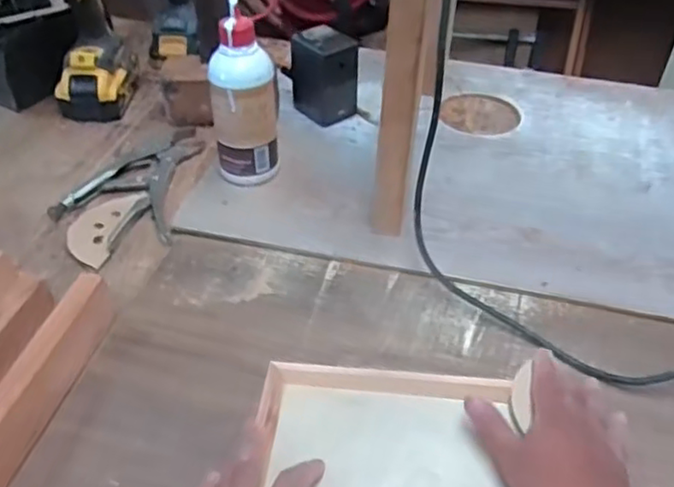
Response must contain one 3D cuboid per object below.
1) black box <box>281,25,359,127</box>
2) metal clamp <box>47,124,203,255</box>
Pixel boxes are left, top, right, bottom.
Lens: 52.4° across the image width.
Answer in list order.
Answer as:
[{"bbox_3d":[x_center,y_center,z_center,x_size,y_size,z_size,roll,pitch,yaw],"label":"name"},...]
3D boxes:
[{"bbox_3d":[-0.017,-0.220,0.903,0.063,0.103,0.073,-31,51,-29],"label":"black box"},{"bbox_3d":[-0.248,-0.075,0.821,0.142,0.015,0.215,3,43,2],"label":"metal clamp"}]

